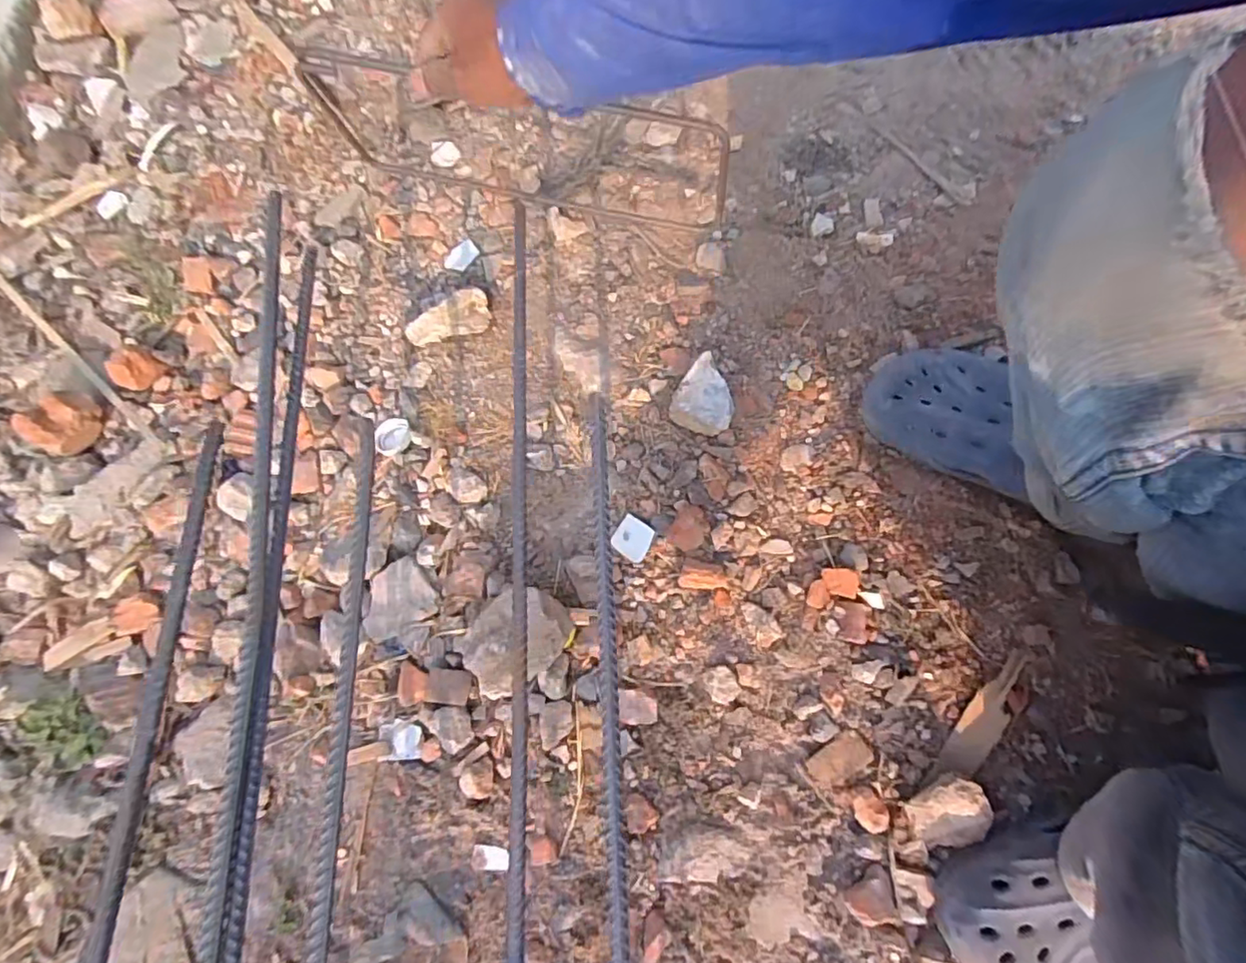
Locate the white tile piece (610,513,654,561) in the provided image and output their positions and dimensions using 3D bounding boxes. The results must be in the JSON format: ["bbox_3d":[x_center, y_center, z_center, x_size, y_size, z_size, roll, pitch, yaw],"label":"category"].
[{"bbox_3d":[0.009,0.054,0.546,0.036,0.004,0.036,32,90,18],"label":"white tile piece"}]

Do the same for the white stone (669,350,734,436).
[{"bbox_3d":[0.083,-0.080,0.574,0.058,0.032,0.073,33,78,13],"label":"white stone"}]

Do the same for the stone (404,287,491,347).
[{"bbox_3d":[-0.191,-0.178,0.634,0.091,0.046,0.045,-13,74,-2],"label":"stone"}]

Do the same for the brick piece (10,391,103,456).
[{"bbox_3d":[-0.584,-0.058,0.608,0.075,0.047,0.047,-40,77,-10],"label":"brick piece"}]

